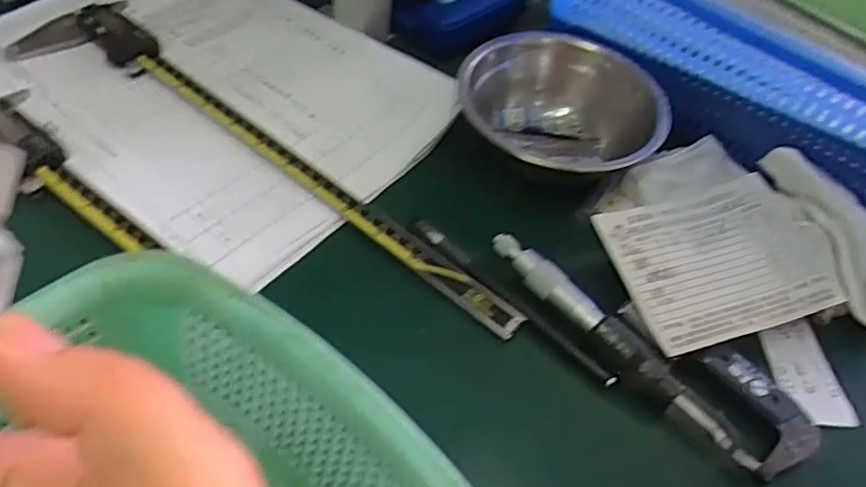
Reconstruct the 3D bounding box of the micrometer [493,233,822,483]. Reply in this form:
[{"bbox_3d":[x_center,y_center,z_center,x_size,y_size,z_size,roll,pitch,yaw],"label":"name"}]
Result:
[{"bbox_3d":[0.113,0.049,0.344,0.179,0.024,0.055,40,55,21],"label":"micrometer"}]

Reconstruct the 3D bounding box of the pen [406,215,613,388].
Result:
[{"bbox_3d":[0.042,0.028,0.356,0.138,0.006,0.010,39,54,20],"label":"pen"}]

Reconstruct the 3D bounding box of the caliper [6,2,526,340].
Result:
[{"bbox_3d":[-0.112,-0.058,0.392,0.381,0.021,0.073,33,56,20],"label":"caliper"}]

